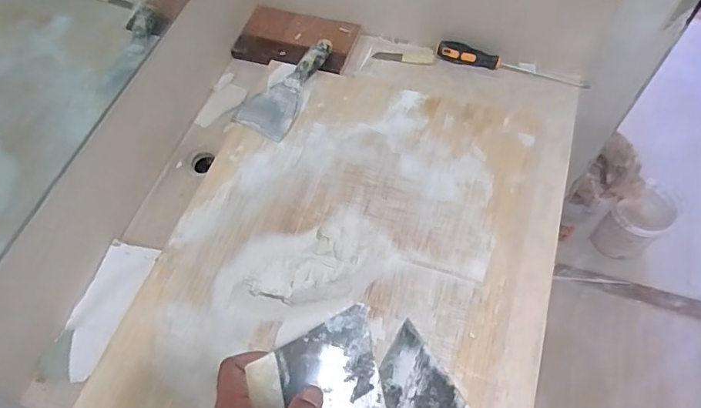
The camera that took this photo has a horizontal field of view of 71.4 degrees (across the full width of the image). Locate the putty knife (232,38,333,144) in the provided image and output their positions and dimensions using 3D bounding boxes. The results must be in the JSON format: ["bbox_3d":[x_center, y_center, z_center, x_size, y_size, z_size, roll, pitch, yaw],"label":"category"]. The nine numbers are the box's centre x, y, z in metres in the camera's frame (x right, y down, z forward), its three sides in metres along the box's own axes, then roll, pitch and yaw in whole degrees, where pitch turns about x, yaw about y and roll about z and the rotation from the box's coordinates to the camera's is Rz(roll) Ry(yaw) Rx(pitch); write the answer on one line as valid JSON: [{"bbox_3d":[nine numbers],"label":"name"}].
[{"bbox_3d":[-0.099,-0.192,0.789,0.090,0.020,0.200,28,73,23],"label":"putty knife"}]

